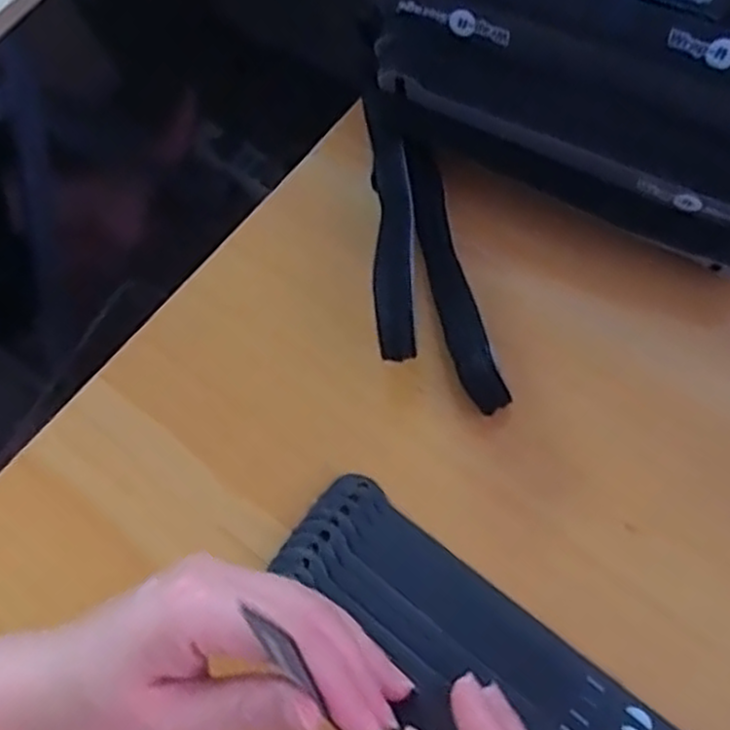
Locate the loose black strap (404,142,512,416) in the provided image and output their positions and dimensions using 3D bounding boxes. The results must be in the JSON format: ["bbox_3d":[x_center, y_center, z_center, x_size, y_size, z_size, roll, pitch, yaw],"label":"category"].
[{"bbox_3d":[0.042,-0.050,0.388,0.021,0.014,0.155,-14,64,1],"label":"loose black strap"}]

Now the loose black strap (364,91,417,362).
[{"bbox_3d":[0.013,-0.072,0.383,0.020,0.022,0.156,-5,64,5],"label":"loose black strap"}]

